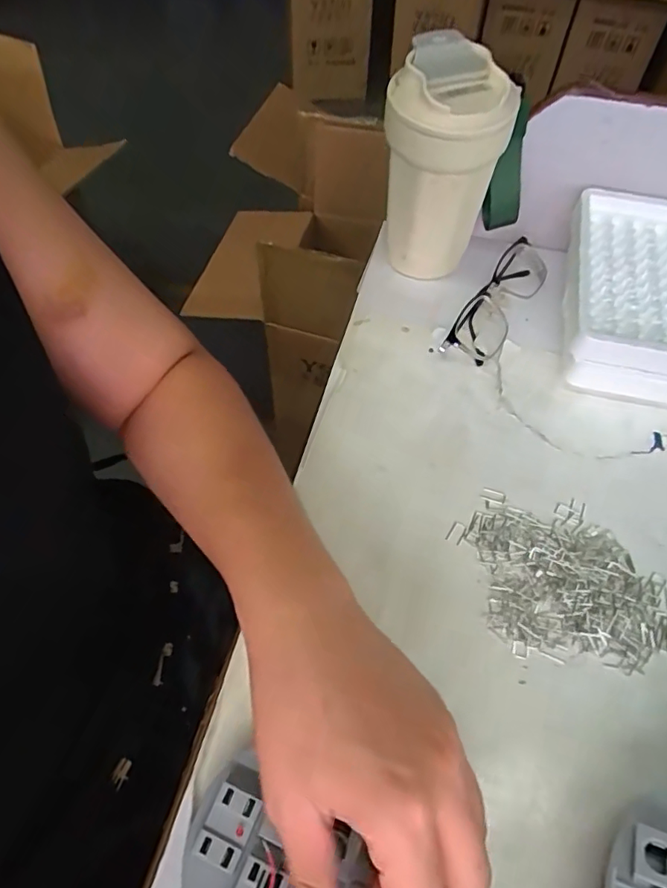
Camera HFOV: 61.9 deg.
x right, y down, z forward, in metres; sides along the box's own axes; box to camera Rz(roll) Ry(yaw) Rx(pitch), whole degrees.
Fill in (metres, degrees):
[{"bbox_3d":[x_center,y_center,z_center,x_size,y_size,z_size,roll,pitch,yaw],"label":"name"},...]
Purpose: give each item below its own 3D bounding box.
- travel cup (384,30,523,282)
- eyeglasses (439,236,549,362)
[{"bbox_3d":[0.079,-0.204,0.425,0.081,0.161,0.087,0,57,0],"label":"travel cup"},{"bbox_3d":[0.133,-0.114,0.451,0.040,0.025,0.139,28,61,17],"label":"eyeglasses"}]

